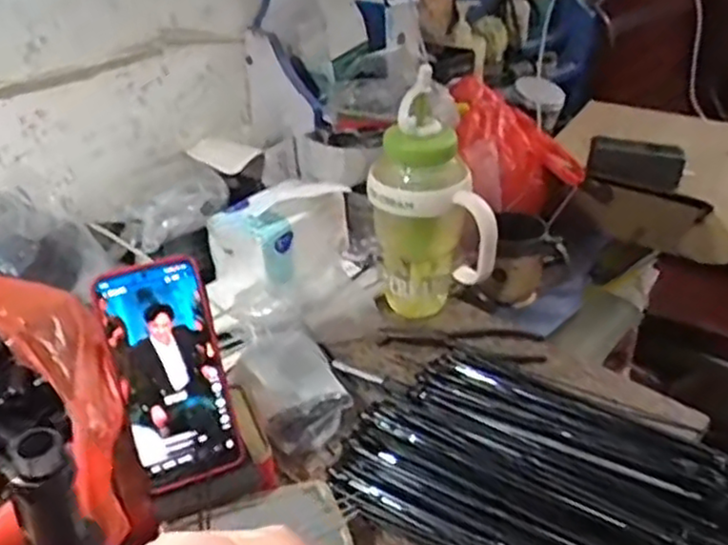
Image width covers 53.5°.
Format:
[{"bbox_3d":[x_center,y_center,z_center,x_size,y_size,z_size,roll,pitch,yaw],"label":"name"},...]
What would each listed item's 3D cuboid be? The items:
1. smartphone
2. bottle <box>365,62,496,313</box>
[{"bbox_3d":[-0.141,0.074,0.536,0.075,0.164,0.010,-16,5,-19],"label":"smartphone"},{"bbox_3d":[0.065,-0.056,0.755,0.101,0.258,0.116,-14,33,-15],"label":"bottle"}]

